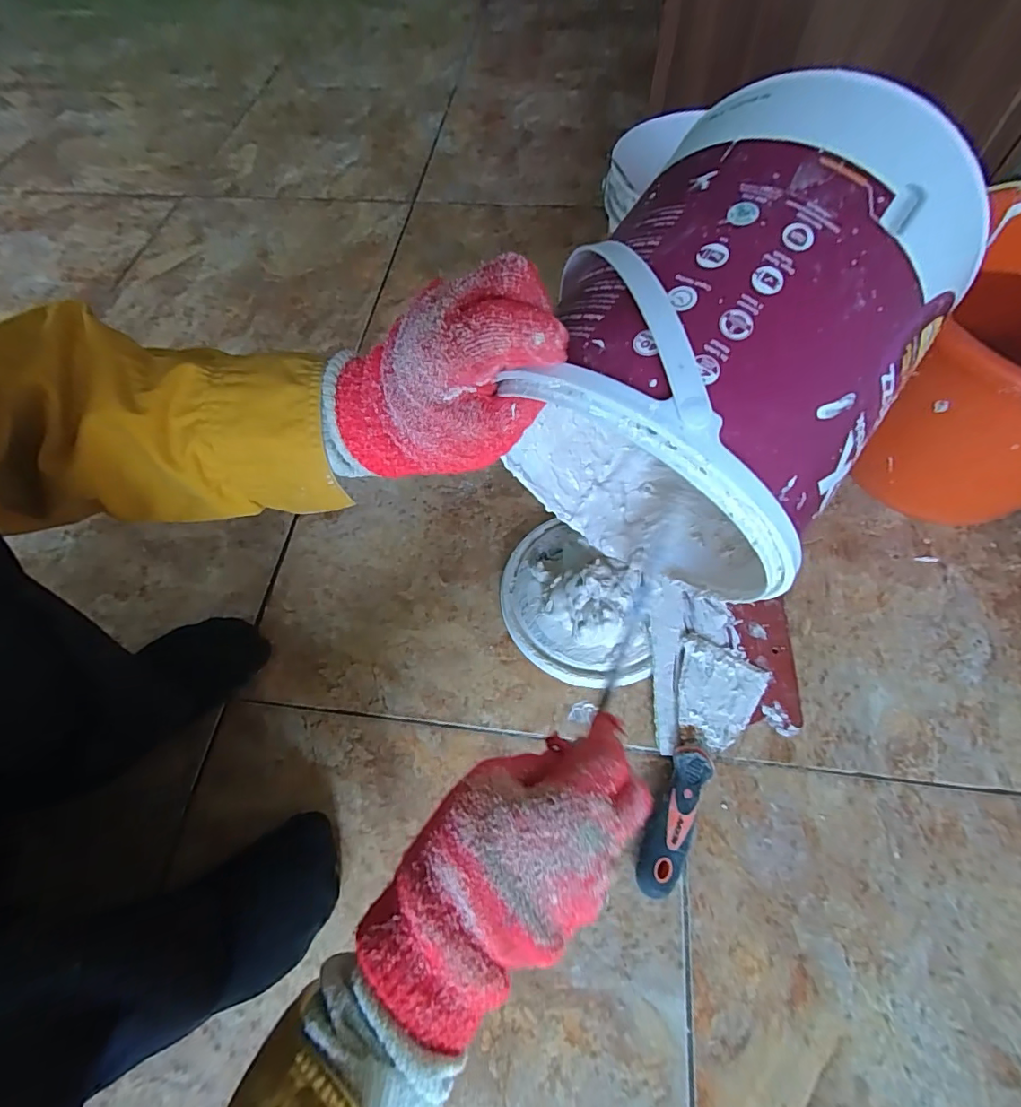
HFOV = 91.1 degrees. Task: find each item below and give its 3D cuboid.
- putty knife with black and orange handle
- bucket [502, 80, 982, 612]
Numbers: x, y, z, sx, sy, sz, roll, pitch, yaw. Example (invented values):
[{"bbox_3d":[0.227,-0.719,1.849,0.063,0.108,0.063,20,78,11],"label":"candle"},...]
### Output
[{"bbox_3d":[0.148,0.168,0.404,0.070,0.024,0.193,22,66,14],"label":"putty knife with black and orange handle"},{"bbox_3d":[0.117,-0.100,0.290,0.170,0.202,0.207,32,81,12],"label":"bucket"}]

